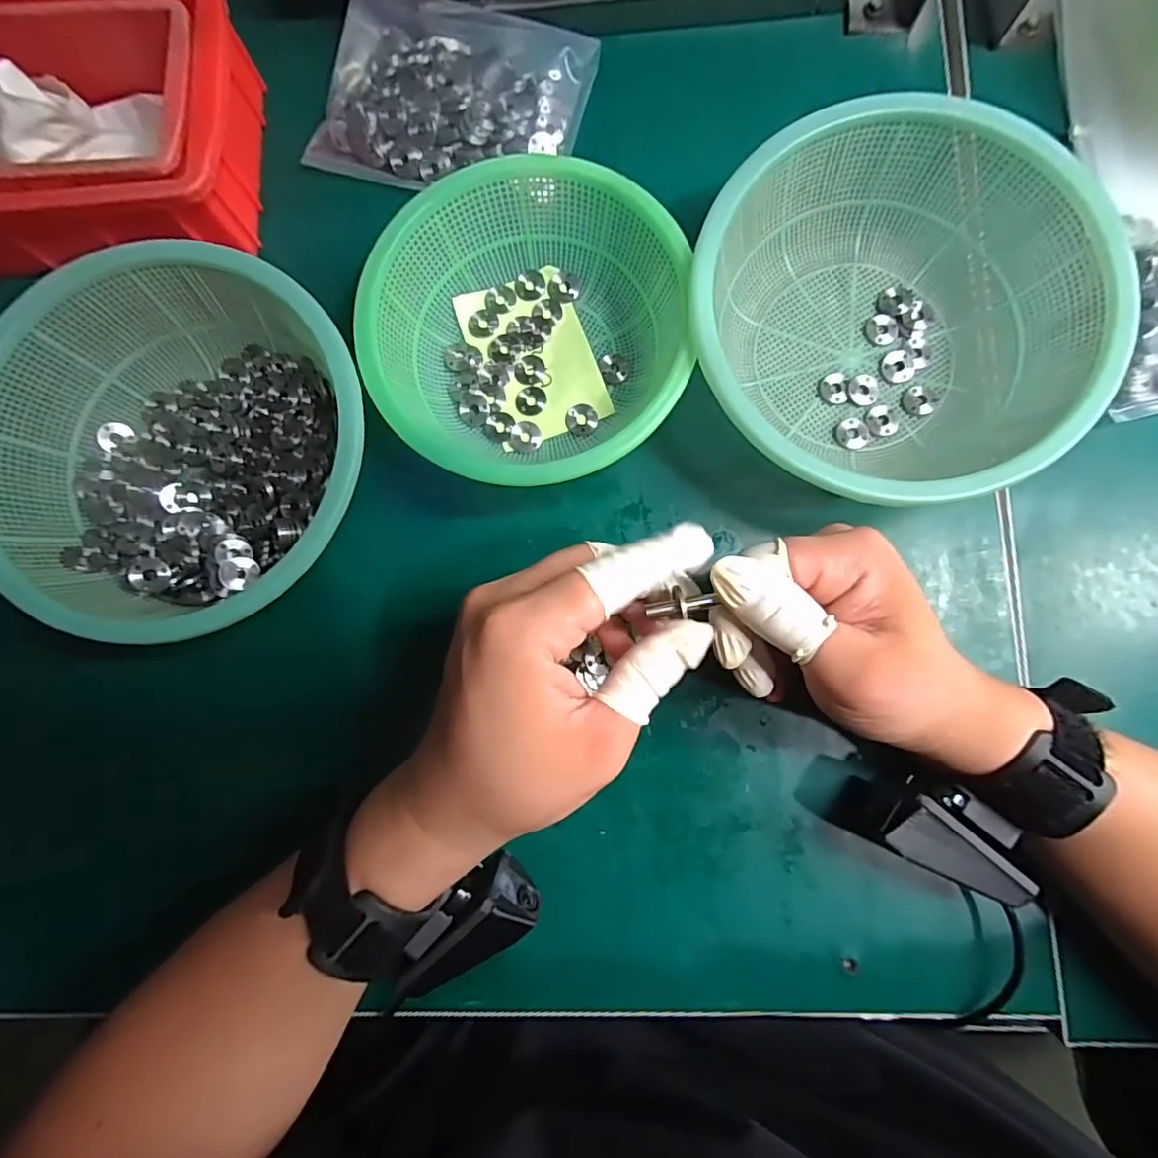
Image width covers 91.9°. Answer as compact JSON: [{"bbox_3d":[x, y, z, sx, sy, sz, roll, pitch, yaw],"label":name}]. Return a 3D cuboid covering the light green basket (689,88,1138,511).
[{"bbox_3d":[0.147,-0.125,0.279,0.185,0.067,0.185,-12,84,-1],"label":"light green basket"}]

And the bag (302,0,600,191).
[{"bbox_3d":[-0.073,-0.282,0.327,0.147,0.021,0.107,14,84,2],"label":"bag"}]

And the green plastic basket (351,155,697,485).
[{"bbox_3d":[-0.024,-0.123,0.288,0.155,0.048,0.155,0,84,1],"label":"green plastic basket"}]

